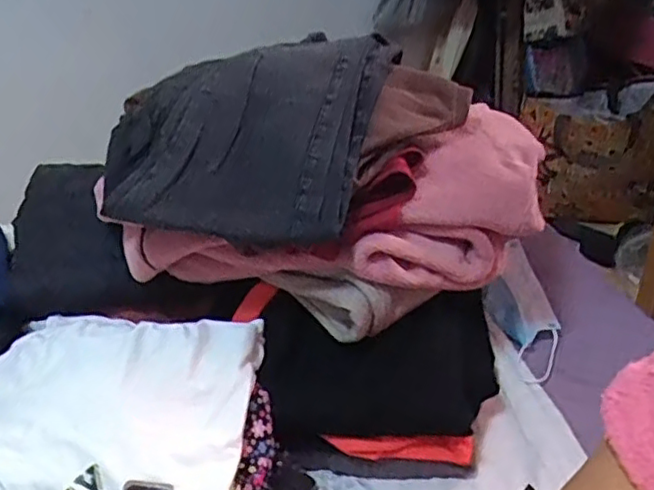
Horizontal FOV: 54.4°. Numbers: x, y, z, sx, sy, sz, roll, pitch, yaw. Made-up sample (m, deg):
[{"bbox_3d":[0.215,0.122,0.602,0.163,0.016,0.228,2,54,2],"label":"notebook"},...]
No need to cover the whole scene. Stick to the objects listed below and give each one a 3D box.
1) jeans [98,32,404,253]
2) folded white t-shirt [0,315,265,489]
[{"bbox_3d":[-0.091,-0.153,0.717,0.297,0.045,0.320,5,61,10],"label":"jeans"},{"bbox_3d":[-0.241,0.157,0.643,0.324,0.062,0.220,-1,36,8],"label":"folded white t-shirt"}]

